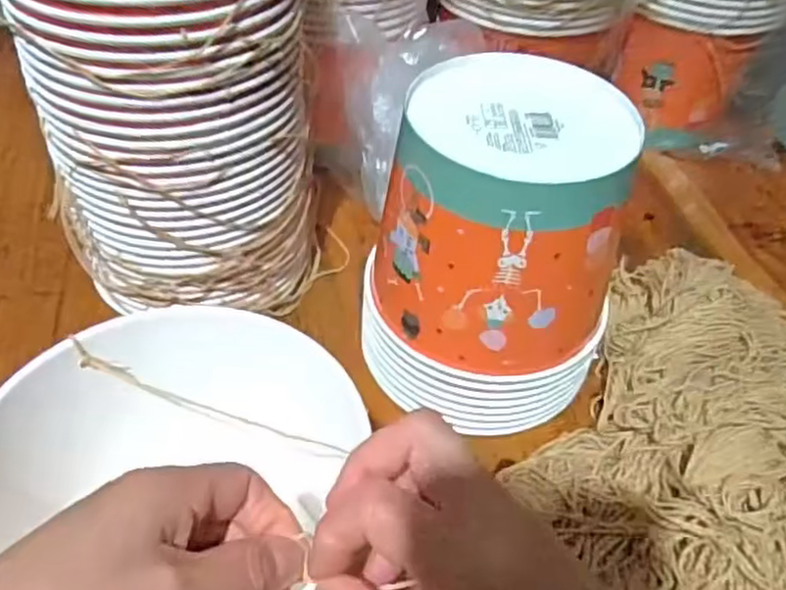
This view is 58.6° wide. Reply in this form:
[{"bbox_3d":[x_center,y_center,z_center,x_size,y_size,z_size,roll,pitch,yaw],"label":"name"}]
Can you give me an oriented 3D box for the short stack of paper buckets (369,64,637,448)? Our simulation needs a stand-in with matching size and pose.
[{"bbox_3d":[0.065,-0.035,0.437,0.151,0.172,0.141,4,44,-1],"label":"short stack of paper buckets"}]

